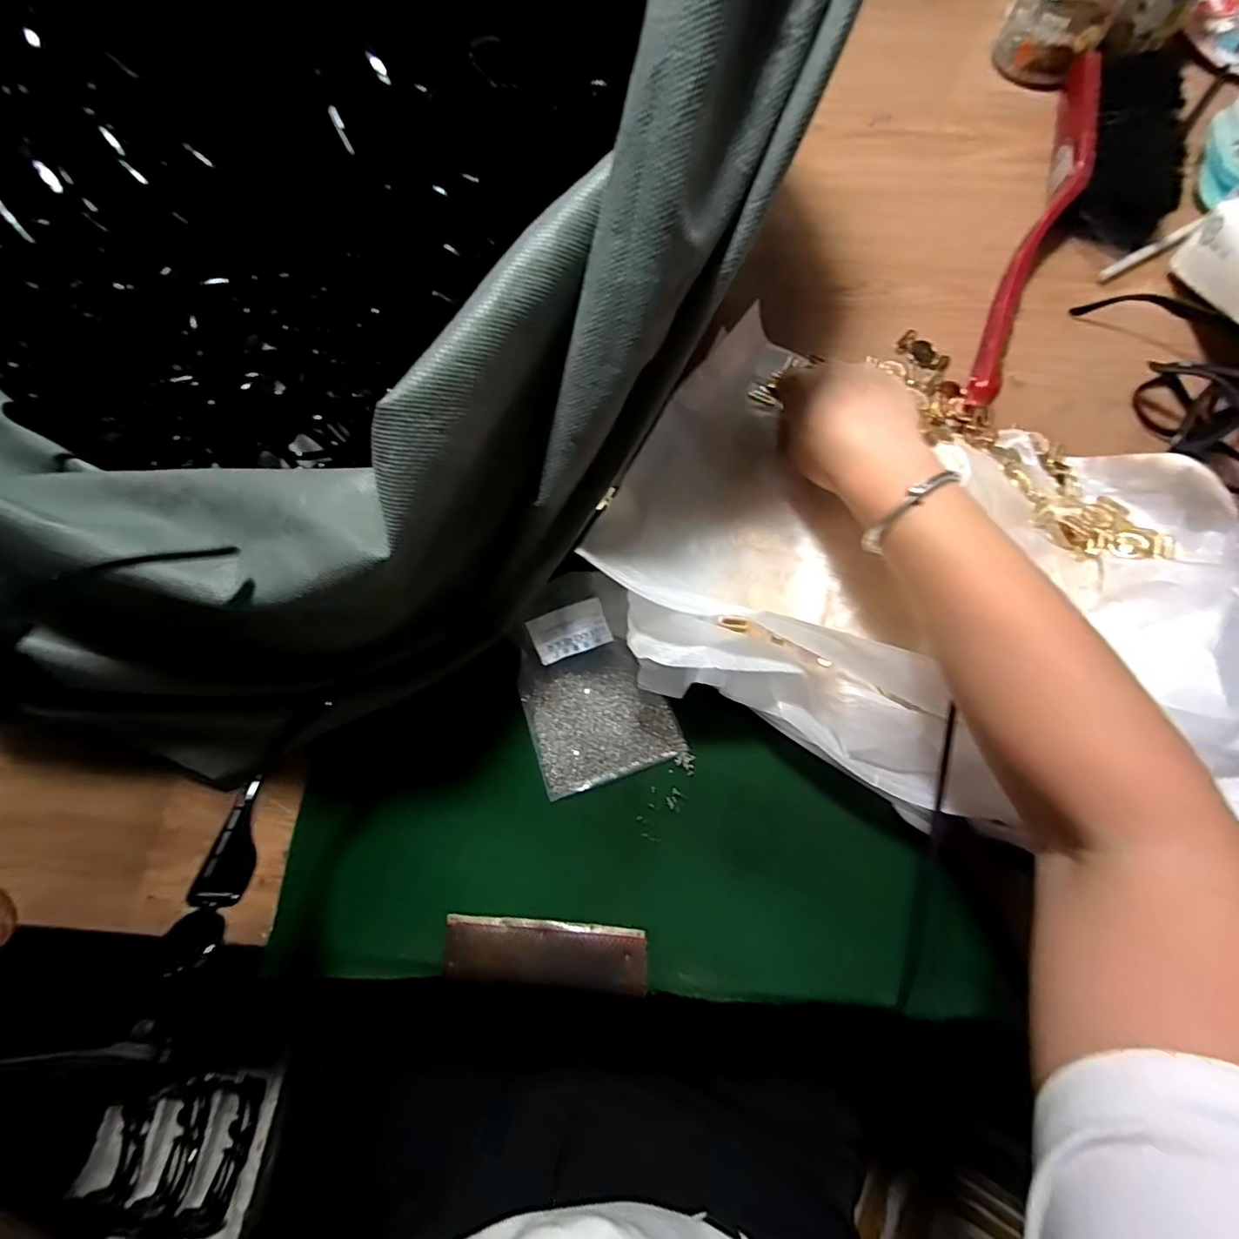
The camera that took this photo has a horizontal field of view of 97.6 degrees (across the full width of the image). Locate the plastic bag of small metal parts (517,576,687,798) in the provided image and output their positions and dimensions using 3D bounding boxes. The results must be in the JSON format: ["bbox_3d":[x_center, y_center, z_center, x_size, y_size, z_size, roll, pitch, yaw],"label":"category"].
[{"bbox_3d":[-0.021,0.039,0.346,0.087,0.031,0.124,-18,76,-5],"label":"plastic bag of small metal parts"}]

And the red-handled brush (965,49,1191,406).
[{"bbox_3d":[0.376,-0.316,0.432,0.099,0.041,0.381,23,76,6],"label":"red-handled brush"}]

